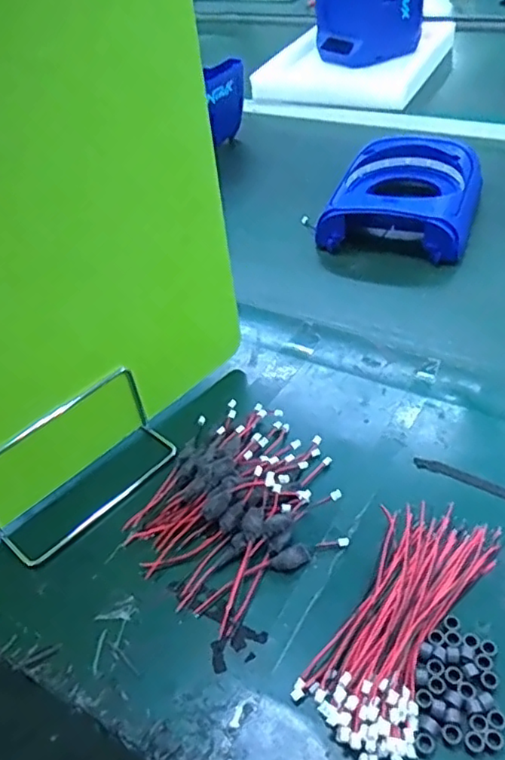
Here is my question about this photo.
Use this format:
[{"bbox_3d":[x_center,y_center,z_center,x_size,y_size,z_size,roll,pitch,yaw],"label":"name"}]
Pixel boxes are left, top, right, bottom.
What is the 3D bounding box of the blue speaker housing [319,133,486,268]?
[{"bbox_3d":[0.199,-0.236,0.770,0.171,0.064,0.217,13,47,20],"label":"blue speaker housing"}]

